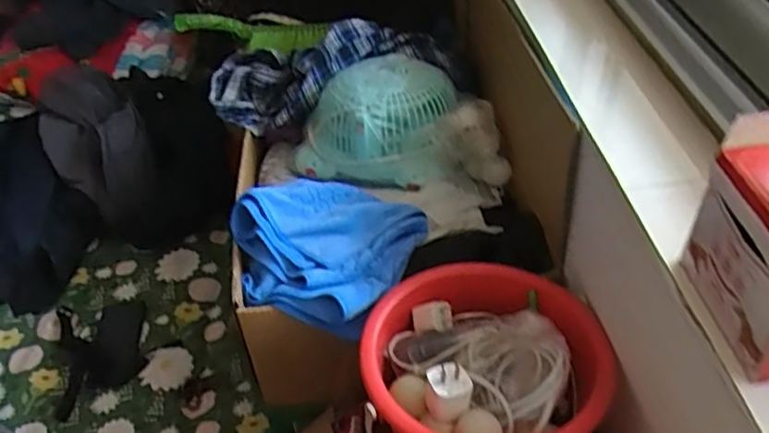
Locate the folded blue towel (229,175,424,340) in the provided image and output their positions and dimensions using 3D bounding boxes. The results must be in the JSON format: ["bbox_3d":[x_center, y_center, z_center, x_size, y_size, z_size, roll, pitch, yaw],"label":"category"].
[{"bbox_3d":[-0.069,0.027,0.725,0.207,0.048,0.182,21,49,25],"label":"folded blue towel"}]

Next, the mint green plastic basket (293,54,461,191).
[{"bbox_3d":[-0.008,-0.137,0.892,0.205,0.093,0.190,10,42,12],"label":"mint green plastic basket"}]

